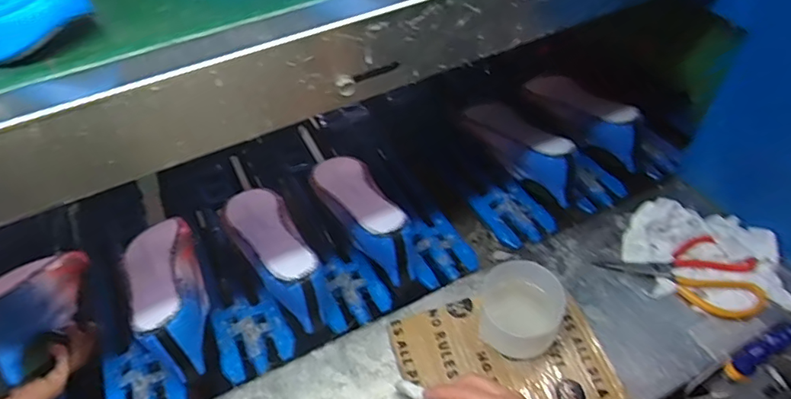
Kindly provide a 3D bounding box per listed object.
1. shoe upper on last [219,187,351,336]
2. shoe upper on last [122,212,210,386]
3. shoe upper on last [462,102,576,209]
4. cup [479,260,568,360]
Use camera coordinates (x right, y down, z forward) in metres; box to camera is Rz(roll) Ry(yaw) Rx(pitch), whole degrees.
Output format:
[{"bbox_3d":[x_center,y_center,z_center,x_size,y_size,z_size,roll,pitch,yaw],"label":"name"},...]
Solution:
[{"bbox_3d":[-0.158,0.075,0.698,0.084,0.100,0.234,-27,57,-20],"label":"shoe upper on last"},{"bbox_3d":[-0.305,0.115,0.677,0.088,0.084,0.262,-20,42,-16],"label":"shoe upper on last"},{"bbox_3d":[0.196,-0.088,0.832,0.081,0.082,0.248,-20,41,-16],"label":"shoe upper on last"},{"bbox_3d":[0.146,0.127,0.602,0.099,0.055,0.092,0,52,-1],"label":"cup"}]

